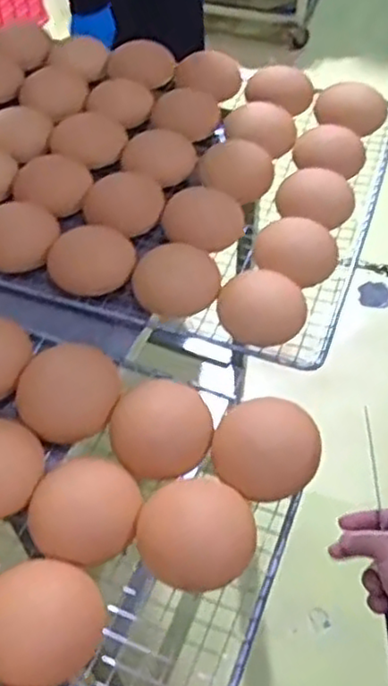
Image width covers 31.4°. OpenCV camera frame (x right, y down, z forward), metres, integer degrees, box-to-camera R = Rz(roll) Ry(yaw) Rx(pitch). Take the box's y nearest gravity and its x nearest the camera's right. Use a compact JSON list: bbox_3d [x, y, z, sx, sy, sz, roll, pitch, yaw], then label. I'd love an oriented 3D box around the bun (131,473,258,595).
[{"bbox_3d":[0.004,0.166,0.602,0.103,0.040,0.095,-24,56,-18],"label":"bun"}]

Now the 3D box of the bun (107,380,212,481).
[{"bbox_3d":[-0.030,0.083,0.659,0.099,0.045,0.078,-7,52,-6],"label":"bun"}]

